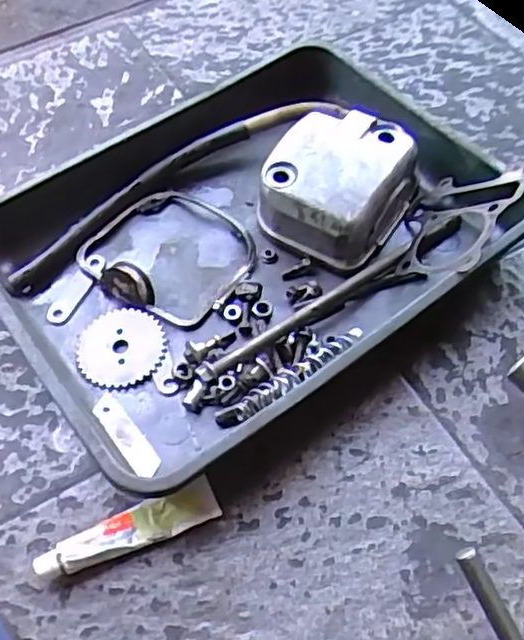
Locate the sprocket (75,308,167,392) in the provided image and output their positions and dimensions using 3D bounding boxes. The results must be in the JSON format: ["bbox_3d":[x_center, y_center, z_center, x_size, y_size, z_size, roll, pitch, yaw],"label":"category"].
[{"bbox_3d":[-0.101,0.020,0.493,0.063,0.005,0.066,-2,56,2],"label":"sprocket"}]

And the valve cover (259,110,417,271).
[{"bbox_3d":[0.058,-0.106,0.536,0.103,0.053,0.115,26,61,19],"label":"valve cover"}]

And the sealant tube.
[{"bbox_3d":[-0.082,0.127,0.417,0.110,0.017,0.026,-21,57,-11],"label":"sealant tube"}]

